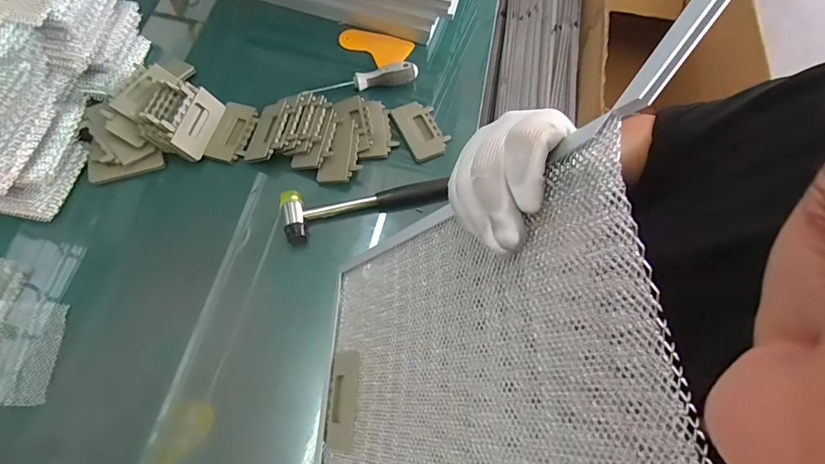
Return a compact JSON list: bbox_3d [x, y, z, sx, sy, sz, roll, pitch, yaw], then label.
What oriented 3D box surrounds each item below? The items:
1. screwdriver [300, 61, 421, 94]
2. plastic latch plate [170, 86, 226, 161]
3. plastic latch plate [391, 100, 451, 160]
[{"bbox_3d":[-0.069,-0.208,0.573,0.153,0.026,0.021,-15,69,-9],"label":"screwdriver"},{"bbox_3d":[-0.262,-0.134,0.518,0.008,0.040,0.082,-2,65,33],"label":"plastic latch plate"},{"bbox_3d":[0.013,-0.137,0.565,0.056,0.007,0.088,-24,71,-12],"label":"plastic latch plate"}]

